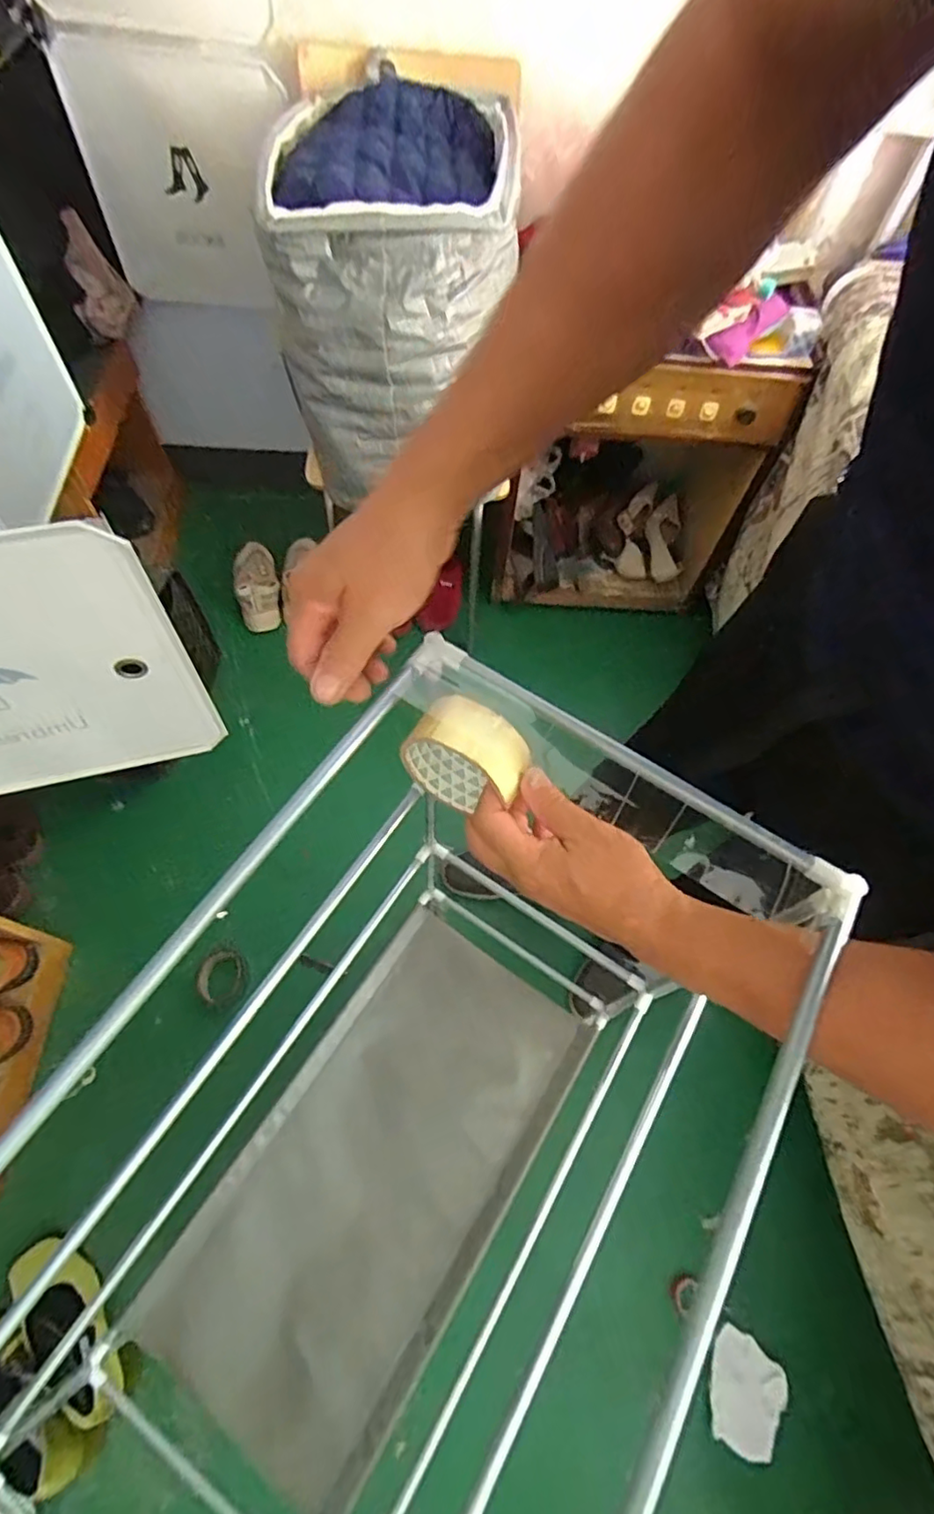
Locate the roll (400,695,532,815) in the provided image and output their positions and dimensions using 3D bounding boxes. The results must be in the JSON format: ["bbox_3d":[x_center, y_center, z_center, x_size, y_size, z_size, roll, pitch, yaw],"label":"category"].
[{"bbox_3d":[0.001,0.001,0.416,0.074,0.083,0.046,33,65,12],"label":"roll"}]

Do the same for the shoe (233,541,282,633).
[{"bbox_3d":[-0.516,-0.427,1.498,0.104,0.077,0.255,-14,65,-11],"label":"shoe"}]

